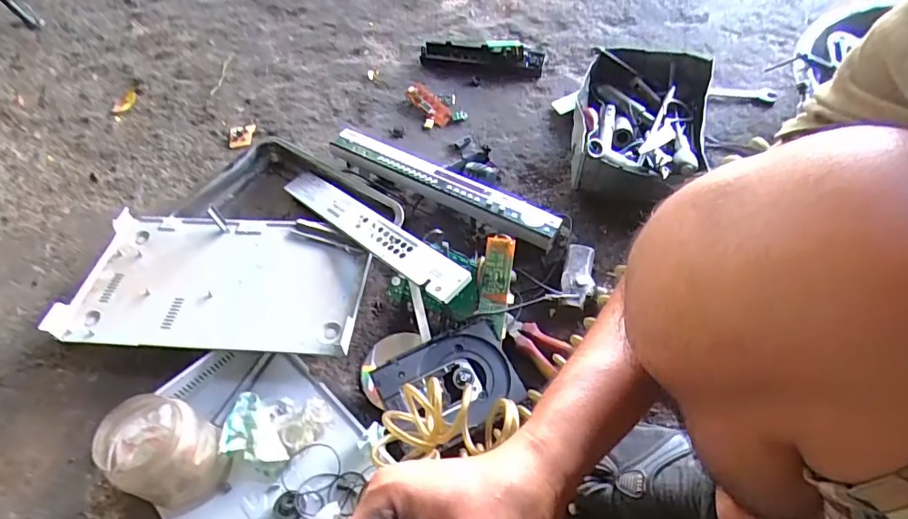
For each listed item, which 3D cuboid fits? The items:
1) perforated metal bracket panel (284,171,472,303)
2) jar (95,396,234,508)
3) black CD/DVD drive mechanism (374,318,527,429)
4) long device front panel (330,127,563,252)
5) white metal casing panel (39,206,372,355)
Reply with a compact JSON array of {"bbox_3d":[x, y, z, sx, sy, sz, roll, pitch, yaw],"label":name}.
[{"bbox_3d":[-0.134,-0.051,0.786,0.059,0.019,0.414,-41,51,-23],"label":"perforated metal bracket panel"},{"bbox_3d":[-0.335,0.227,0.596,0.106,0.144,0.095,18,58,15],"label":"jar"},{"bbox_3d":[-0.005,0.162,0.675,0.177,0.021,0.126,-24,58,-14],"label":"black CD/DVD drive mechanism"},{"bbox_3d":[-0.020,-0.124,0.875,0.421,0.063,0.062,25,60,19],"label":"long device front panel"},{"bbox_3d":[-0.345,0.025,0.762,0.427,0.031,0.229,3,56,5],"label":"white metal casing panel"}]

